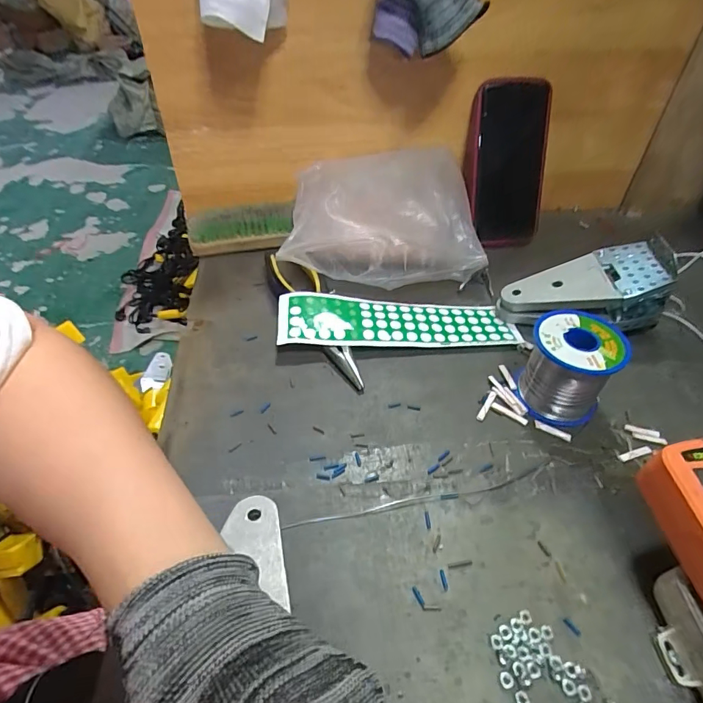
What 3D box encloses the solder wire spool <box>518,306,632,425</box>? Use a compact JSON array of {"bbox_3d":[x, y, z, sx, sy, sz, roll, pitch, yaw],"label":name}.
[{"bbox_3d":[0.167,0.013,0.351,0.062,0.065,0.058,1,44,-1],"label":"solder wire spool"}]

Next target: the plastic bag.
[{"bbox_3d":[0.029,-0.139,0.480,0.200,0.091,0.135,-3,44,-4],"label":"plastic bag"}]

